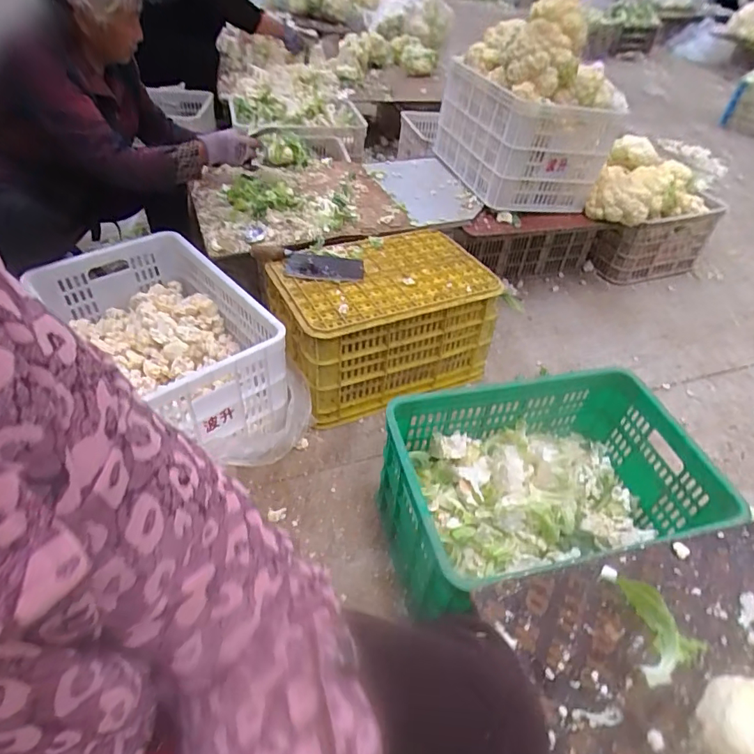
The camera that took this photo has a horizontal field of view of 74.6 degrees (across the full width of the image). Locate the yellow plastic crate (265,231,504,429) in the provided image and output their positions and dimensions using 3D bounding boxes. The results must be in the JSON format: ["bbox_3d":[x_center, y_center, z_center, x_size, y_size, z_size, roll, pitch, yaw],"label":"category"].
[{"bbox_3d":[0.009,-0.148,1.272,0.507,0.259,0.334,-19,50,-23],"label":"yellow plastic crate"}]

